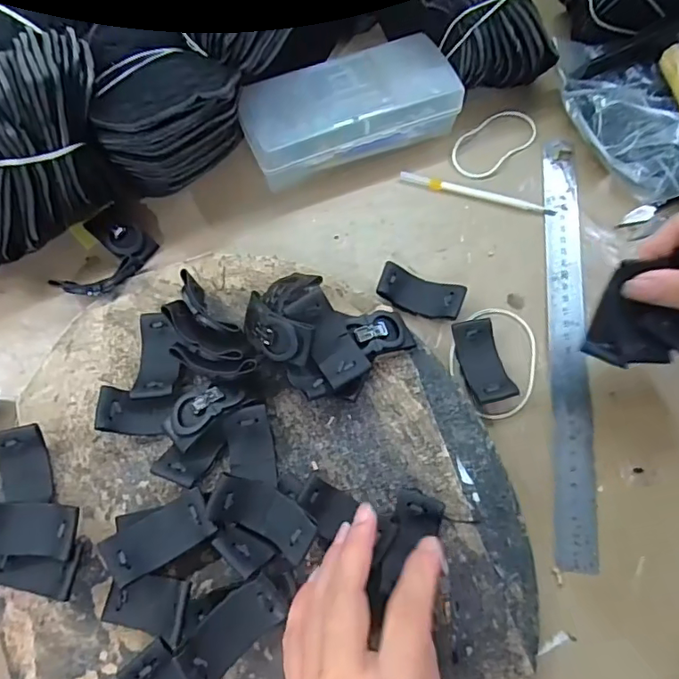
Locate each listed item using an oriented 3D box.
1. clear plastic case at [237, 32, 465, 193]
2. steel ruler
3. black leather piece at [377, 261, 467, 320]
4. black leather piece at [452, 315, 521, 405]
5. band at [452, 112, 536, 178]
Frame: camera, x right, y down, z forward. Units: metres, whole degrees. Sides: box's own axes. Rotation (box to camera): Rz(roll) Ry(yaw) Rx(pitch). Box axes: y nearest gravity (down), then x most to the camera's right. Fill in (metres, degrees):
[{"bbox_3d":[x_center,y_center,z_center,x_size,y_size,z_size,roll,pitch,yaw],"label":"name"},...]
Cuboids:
[{"bbox_3d":[0.008,-0.174,0.415,0.162,0.049,0.073,-20,71,-9],"label":"clear plastic case"},{"bbox_3d":[0.156,-0.008,0.363,0.024,0.005,0.305,6,69,1],"label":"steel ruler"},{"bbox_3d":[0.055,-0.030,0.368,0.057,0.013,0.027,20,70,7],"label":"black leather piece"},{"bbox_3d":[0.094,0.014,0.349,0.027,0.015,0.056,-11,70,-6],"label":"black leather piece"},{"bbox_3d":[0.124,-0.159,0.430,0.077,0.004,0.039,-38,80,-10],"label":"band"}]

